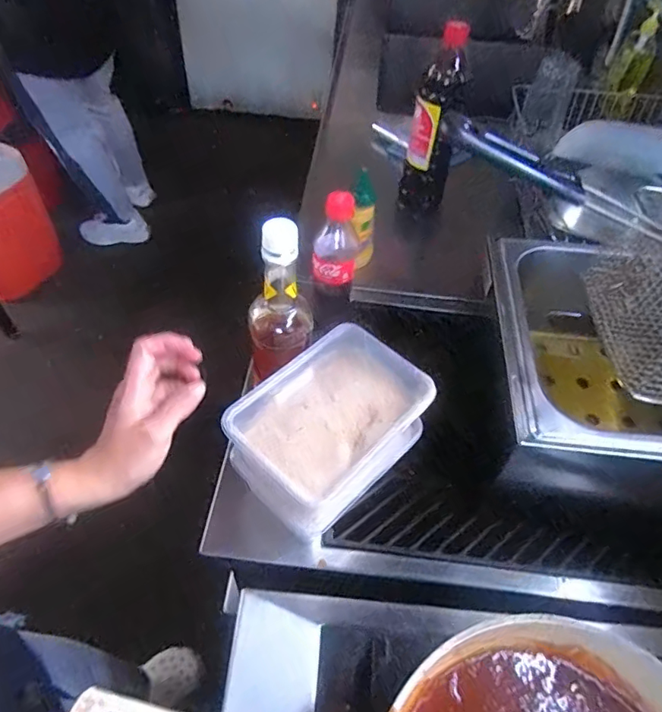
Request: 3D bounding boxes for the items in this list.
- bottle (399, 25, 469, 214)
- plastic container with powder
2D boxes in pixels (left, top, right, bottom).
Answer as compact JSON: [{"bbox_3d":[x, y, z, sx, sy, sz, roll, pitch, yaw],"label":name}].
[{"bbox_3d":[0.163,-0.350,0.817,0.066,0.295,0.076,21,54,12],"label":"bottle"},{"bbox_3d":[0.001,0.068,0.478,0.128,0.075,0.187,34,57,21],"label":"plastic container with powder"}]

